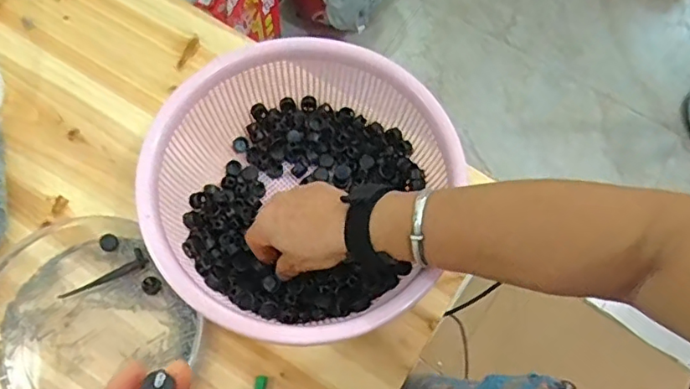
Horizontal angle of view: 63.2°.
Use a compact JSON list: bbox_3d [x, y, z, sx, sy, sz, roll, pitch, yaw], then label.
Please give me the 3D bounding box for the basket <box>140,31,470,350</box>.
[{"bbox_3d":[-0.042,-0.009,0.523,0.271,0.117,0.284,1,69,-3],"label":"basket"}]

